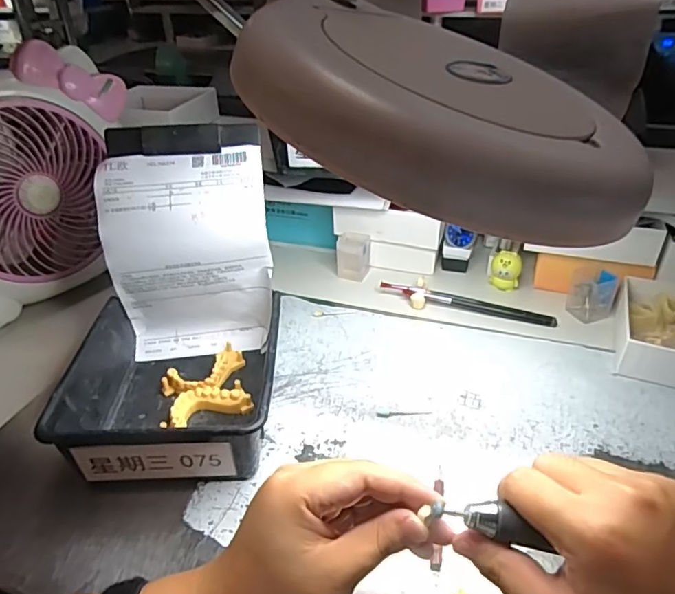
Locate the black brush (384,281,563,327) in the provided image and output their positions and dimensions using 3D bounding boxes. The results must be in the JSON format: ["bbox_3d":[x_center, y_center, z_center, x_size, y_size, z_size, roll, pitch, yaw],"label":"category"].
[{"bbox_3d":[0.144,0.006,0.578,0.191,0.014,0.017,10,39,15],"label":"black brush"}]

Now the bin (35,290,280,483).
[{"bbox_3d":[-0.132,0.074,0.442,0.161,0.067,0.174,-3,33,-1],"label":"bin"}]

